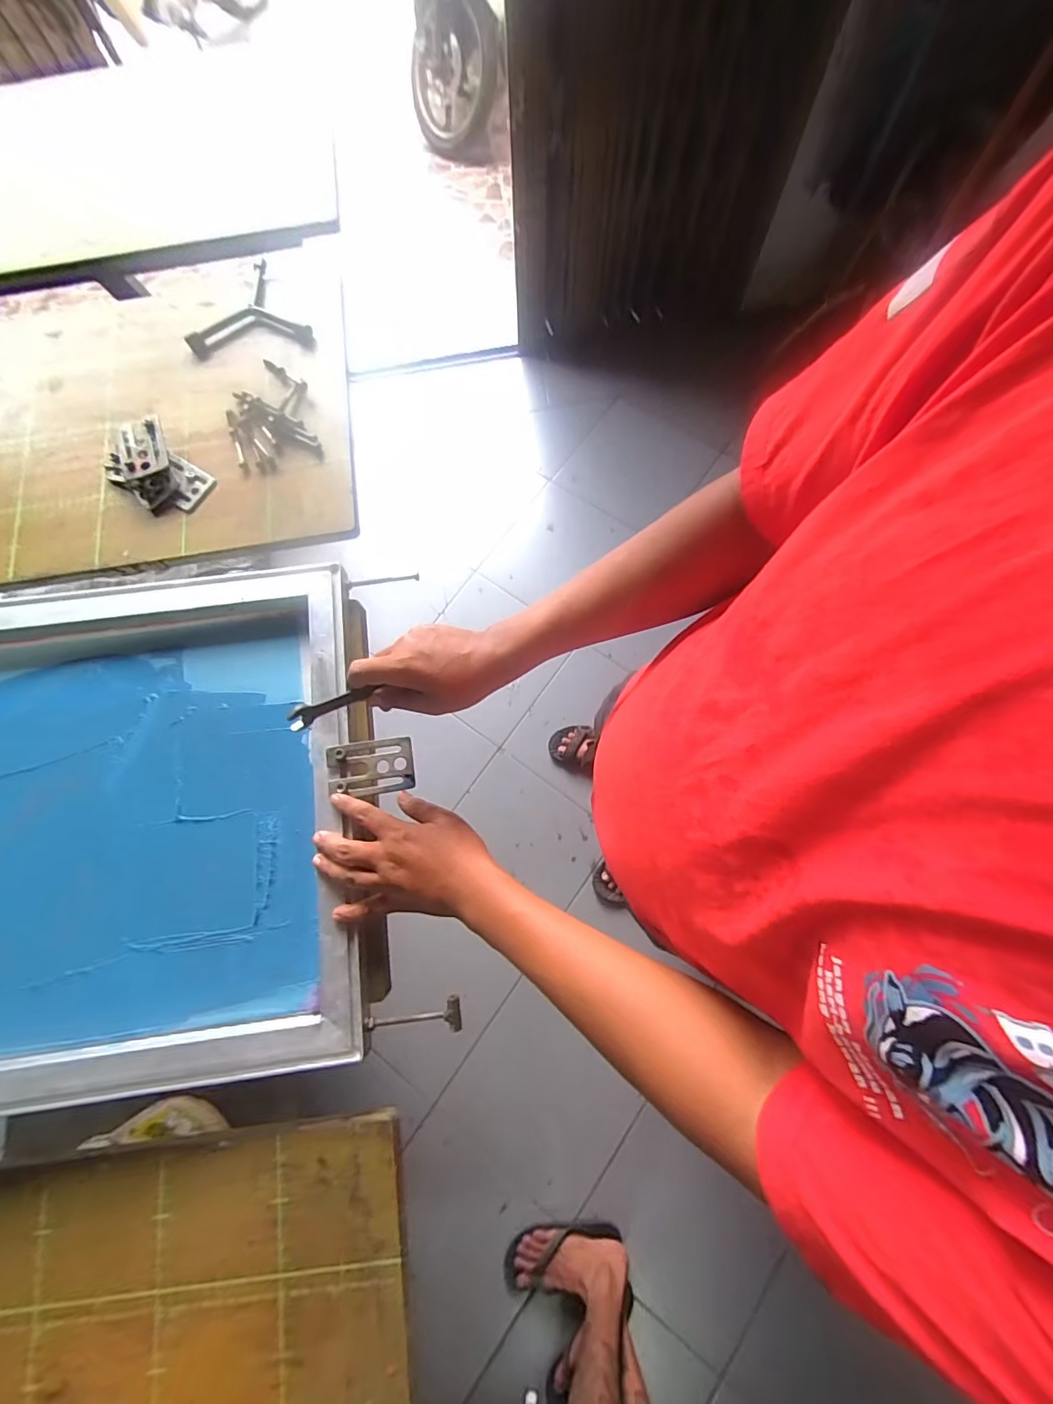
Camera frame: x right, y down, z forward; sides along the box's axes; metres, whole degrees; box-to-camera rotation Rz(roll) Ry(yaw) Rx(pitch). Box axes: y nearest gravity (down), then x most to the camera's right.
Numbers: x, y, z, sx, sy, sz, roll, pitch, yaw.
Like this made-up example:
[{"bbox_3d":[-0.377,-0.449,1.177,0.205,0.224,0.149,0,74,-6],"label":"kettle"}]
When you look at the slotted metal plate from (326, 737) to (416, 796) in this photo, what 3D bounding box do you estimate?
[{"bbox_3d":[-0.148,0.061,0.474,0.079,0.006,0.049,-5,78,-9],"label":"slotted metal plate"}]

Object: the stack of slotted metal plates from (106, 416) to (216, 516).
[{"bbox_3d":[-0.430,-0.272,0.573,0.125,0.028,0.080,36,80,10],"label":"stack of slotted metal plates"}]

